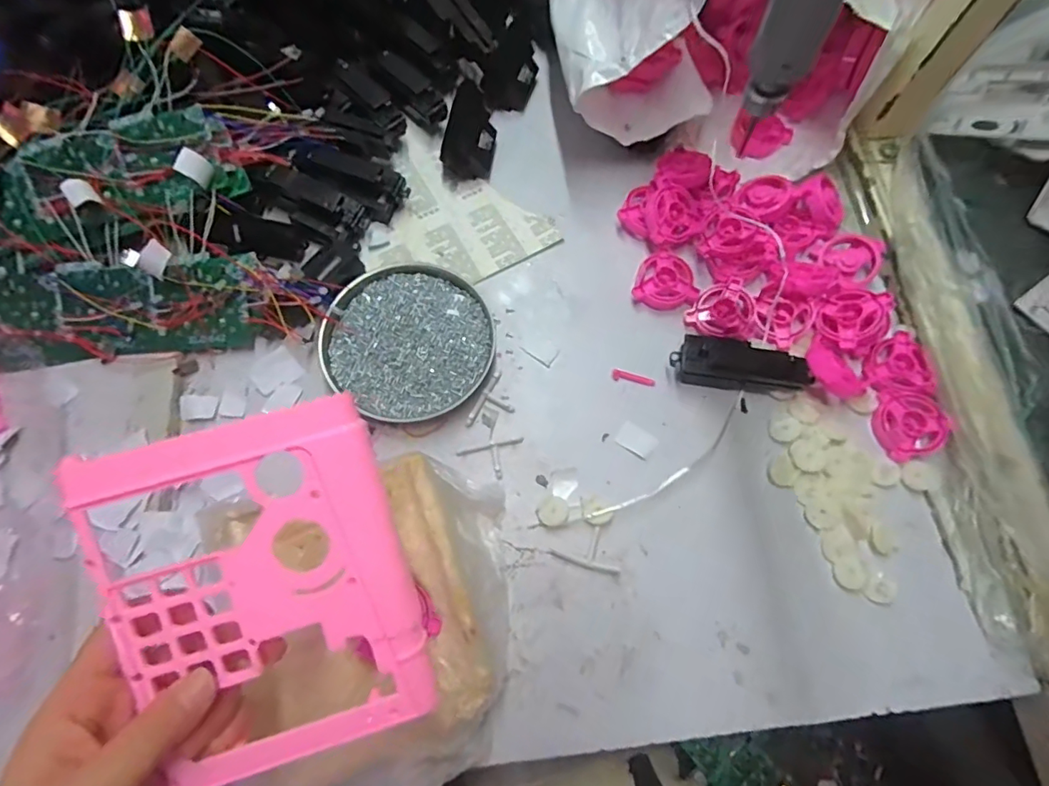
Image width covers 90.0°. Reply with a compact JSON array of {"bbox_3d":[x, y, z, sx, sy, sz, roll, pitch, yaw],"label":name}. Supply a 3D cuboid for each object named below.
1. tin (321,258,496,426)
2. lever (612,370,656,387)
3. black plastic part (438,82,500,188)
[{"bbox_3d":[-0.094,-0.044,0.430,0.130,0.021,0.137,0,74,0],"label":"tin"},{"bbox_3d":[0.090,-0.011,0.432,0.035,0.008,0.007,12,74,3],"label":"lever"},{"bbox_3d":[-0.051,-0.243,0.493,0.045,0.033,0.086,7,71,2],"label":"black plastic part"}]

